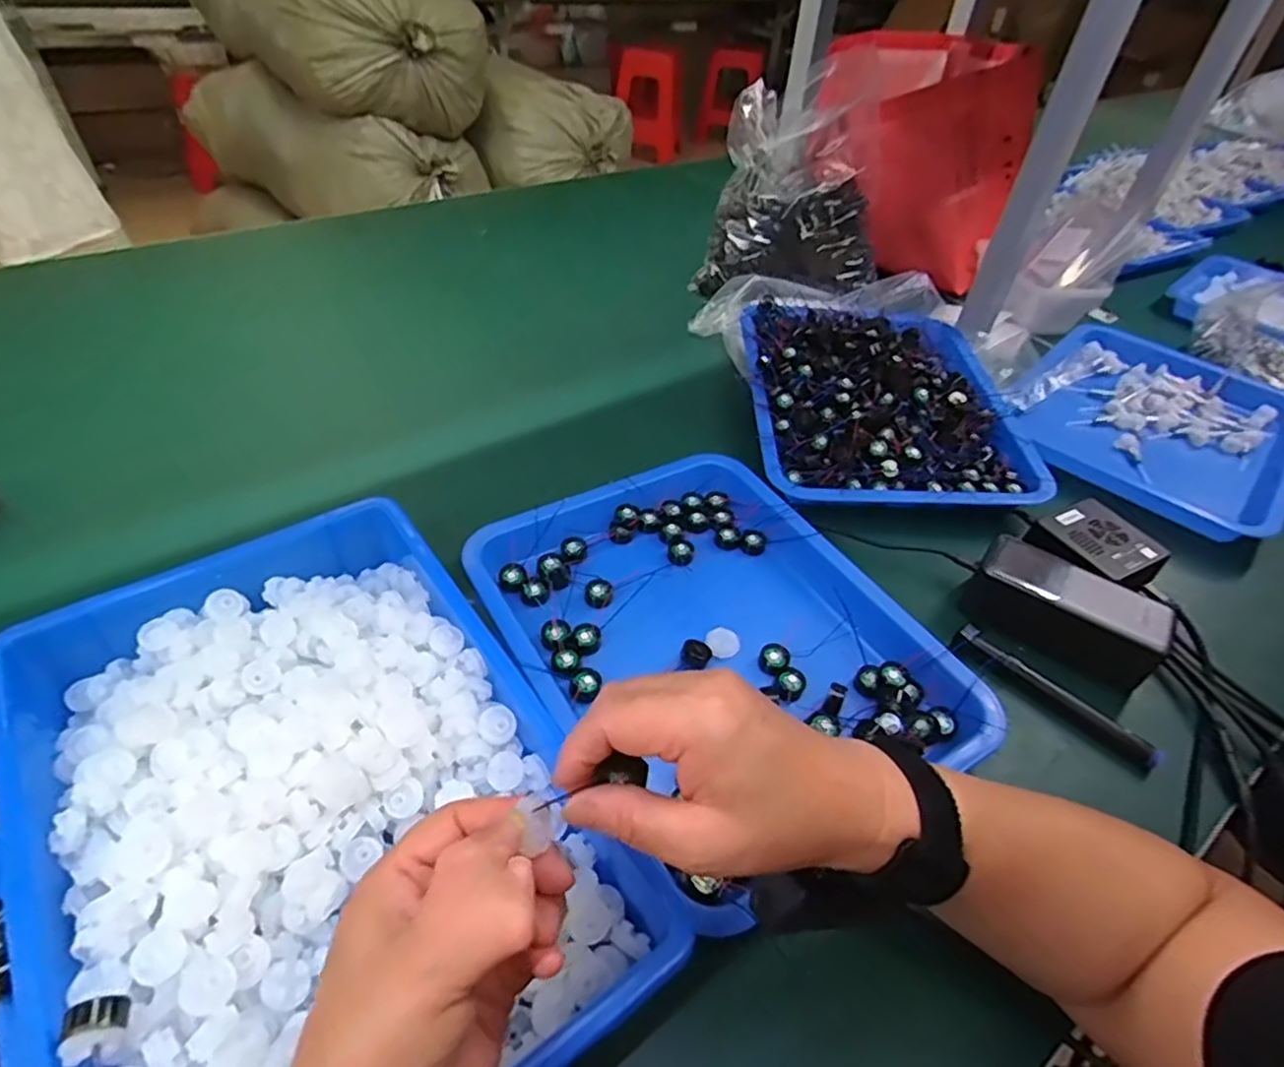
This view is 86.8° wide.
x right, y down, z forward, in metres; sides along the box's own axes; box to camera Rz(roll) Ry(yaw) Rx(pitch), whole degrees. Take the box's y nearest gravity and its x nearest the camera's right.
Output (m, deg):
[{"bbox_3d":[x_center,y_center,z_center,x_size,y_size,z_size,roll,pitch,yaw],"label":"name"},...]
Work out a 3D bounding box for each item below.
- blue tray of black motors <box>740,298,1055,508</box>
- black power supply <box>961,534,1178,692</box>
[{"bbox_3d":[0.241,-0.151,0.695,0.265,0.061,0.332,2,44,-4],"label":"blue tray of black motors"},{"bbox_3d":[0.318,0.055,0.510,0.130,0.042,0.061,30,49,23],"label":"black power supply"}]

